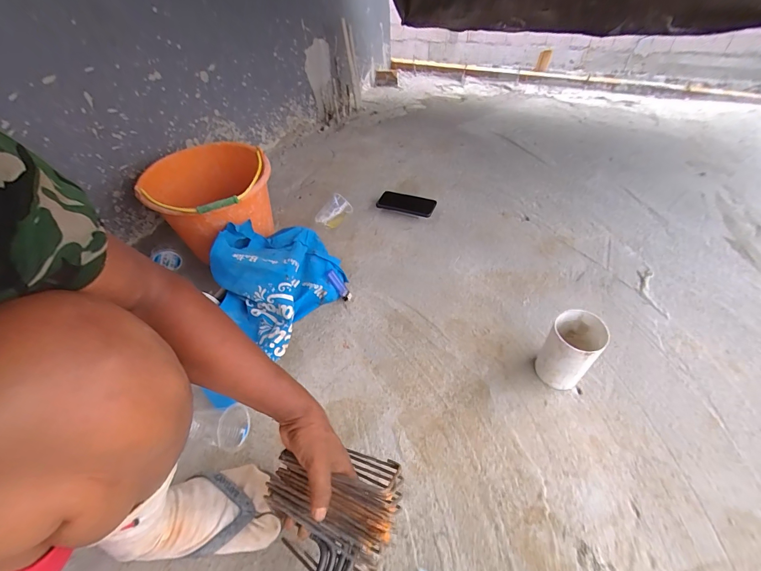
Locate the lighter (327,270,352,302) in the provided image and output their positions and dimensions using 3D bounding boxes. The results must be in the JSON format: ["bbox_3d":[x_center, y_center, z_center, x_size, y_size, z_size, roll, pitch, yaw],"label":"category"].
[{"bbox_3d":[-0.094,0.001,0.774,0.027,0.079,0.012,-41,13,-28],"label":"lighter"}]

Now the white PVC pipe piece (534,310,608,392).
[{"bbox_3d":[0.324,0.117,0.585,0.073,0.147,0.088,31,57,27],"label":"white PVC pipe piece"}]

